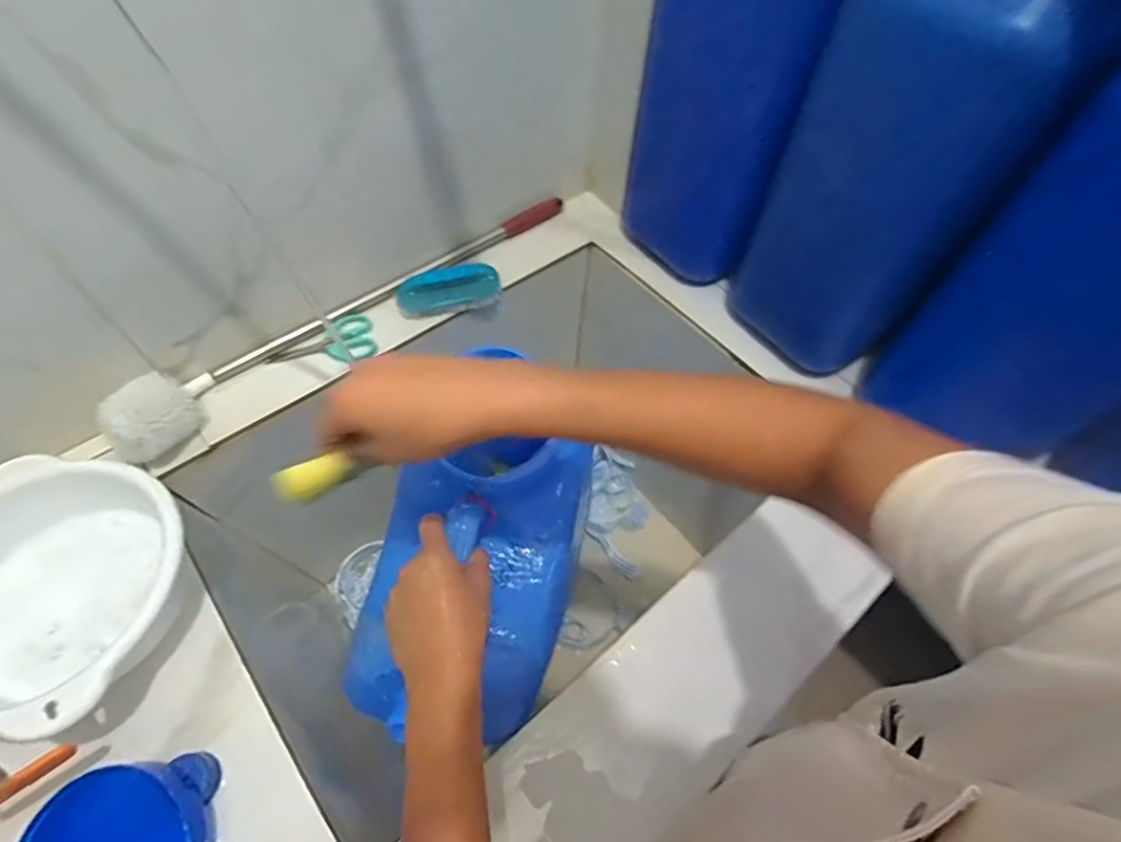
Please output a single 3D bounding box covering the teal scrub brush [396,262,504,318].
[{"bbox_3d":[-0.135,-0.157,0.685,0.122,0.044,0.037,-13,59,-10],"label":"teal scrub brush"}]

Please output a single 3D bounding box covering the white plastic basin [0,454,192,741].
[{"bbox_3d":[-0.407,0.143,0.463,0.192,0.089,0.188,1,58,-2],"label":"white plastic basin"}]

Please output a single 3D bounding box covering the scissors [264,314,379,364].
[{"bbox_3d":[-0.273,-0.082,0.657,0.119,0.015,0.063,-25,62,-17],"label":"scissors"}]

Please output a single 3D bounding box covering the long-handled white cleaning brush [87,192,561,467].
[{"bbox_3d":[-0.231,-0.146,0.655,0.075,0.074,0.610,39,64,20],"label":"long-handled white cleaning brush"}]

